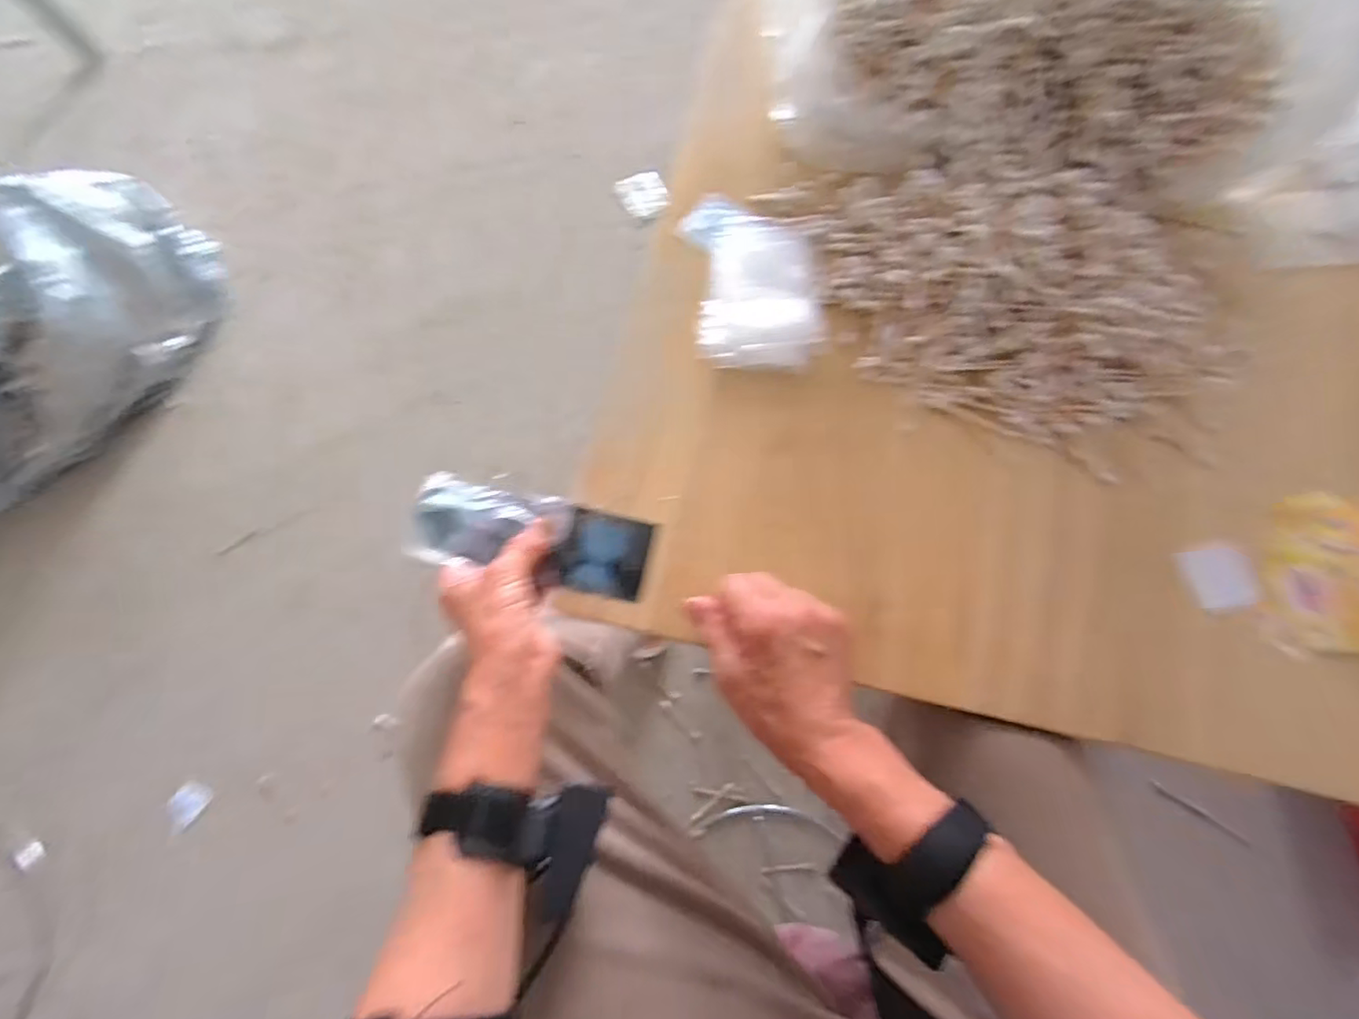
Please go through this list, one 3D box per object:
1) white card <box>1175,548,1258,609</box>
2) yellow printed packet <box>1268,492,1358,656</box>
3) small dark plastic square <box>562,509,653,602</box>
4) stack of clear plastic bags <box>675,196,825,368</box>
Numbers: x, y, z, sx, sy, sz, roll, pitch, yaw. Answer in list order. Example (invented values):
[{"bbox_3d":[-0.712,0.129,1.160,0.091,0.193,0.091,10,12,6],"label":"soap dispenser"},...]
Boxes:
[{"bbox_3d":[0.369,0.046,0.413,0.043,0.004,0.040,-6,74,1],"label":"white card"},{"bbox_3d":[0.457,0.042,0.406,0.108,0.019,0.110,6,75,5],"label":"yellow printed packet"},{"bbox_3d":[-0.052,0.032,0.441,0.058,0.007,0.058,13,77,0],"label":"small dark plastic square"},{"bbox_3d":[0.059,-0.188,0.490,0.101,0.026,0.168,-8,74,1],"label":"stack of clear plastic bags"}]

